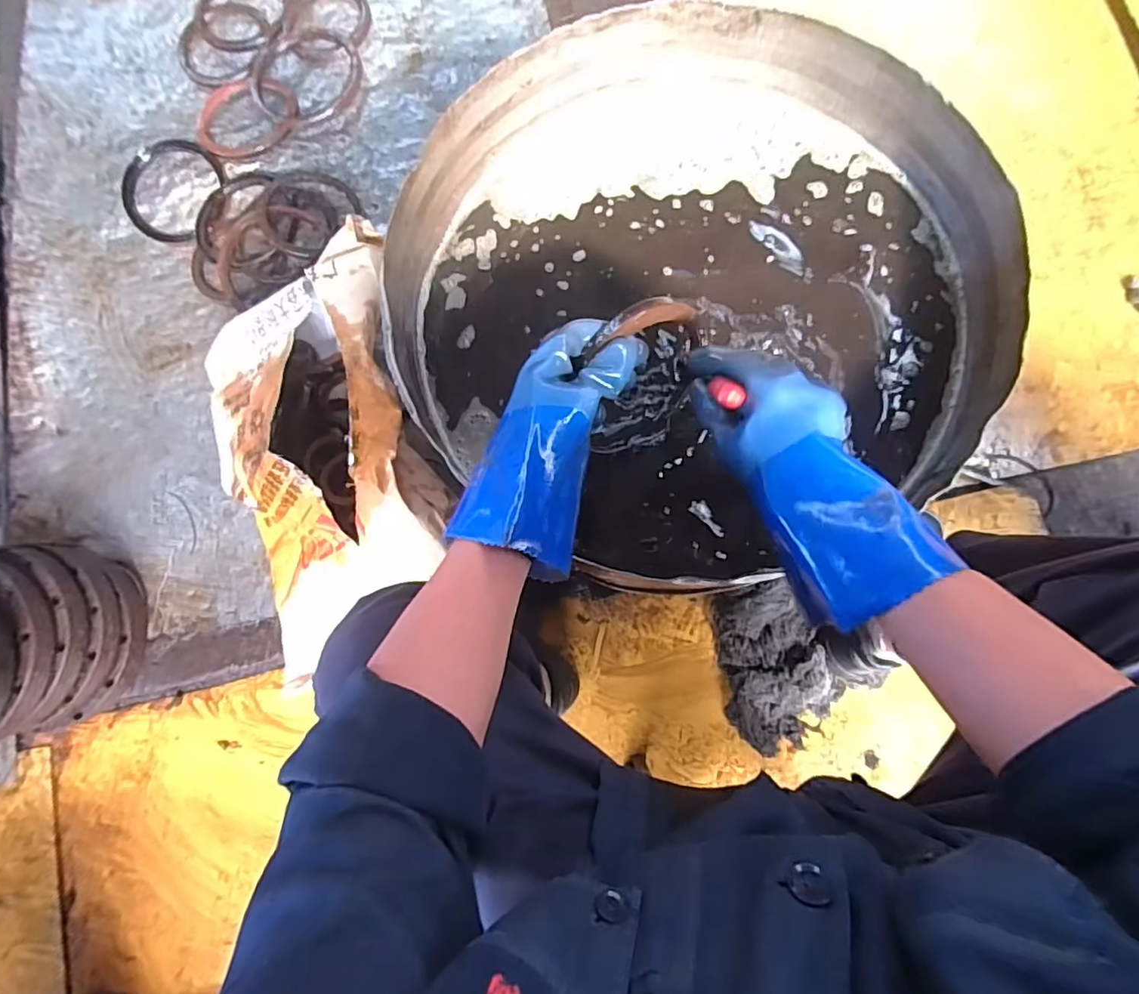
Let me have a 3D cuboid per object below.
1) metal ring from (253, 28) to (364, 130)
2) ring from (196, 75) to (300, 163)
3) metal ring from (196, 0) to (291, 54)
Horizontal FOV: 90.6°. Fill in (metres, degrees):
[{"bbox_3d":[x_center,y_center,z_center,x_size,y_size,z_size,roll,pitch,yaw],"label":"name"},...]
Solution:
[{"bbox_3d":[-0.444,-0.710,0.953,0.184,0.028,0.185,-1,79,4],"label":"metal ring"},{"bbox_3d":[-0.540,-0.638,0.944,0.156,0.028,0.167,-1,79,4],"label":"ring"},{"bbox_3d":[-0.569,-0.852,0.982,0.164,0.018,0.158,-1,79,4],"label":"metal ring"}]

